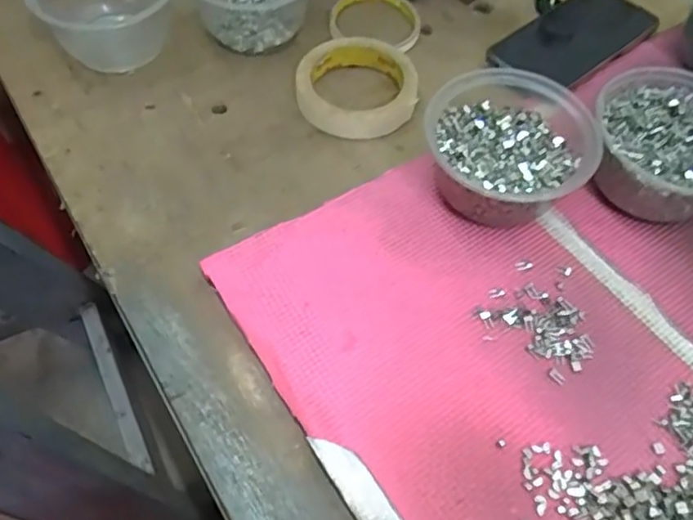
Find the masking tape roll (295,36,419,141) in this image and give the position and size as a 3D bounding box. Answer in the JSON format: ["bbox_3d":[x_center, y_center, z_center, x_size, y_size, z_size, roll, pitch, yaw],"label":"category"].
[{"bbox_3d":[0.009,-0.147,0.527,0.096,0.023,0.097,1,57,-2],"label":"masking tape roll"}]

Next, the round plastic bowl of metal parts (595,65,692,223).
[{"bbox_3d":[0.234,-0.083,0.458,0.109,0.051,0.114,1,57,-2],"label":"round plastic bowl of metal parts"}]

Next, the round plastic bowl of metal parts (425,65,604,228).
[{"bbox_3d":[0.111,-0.076,0.450,0.113,0.053,0.118,4,57,1],"label":"round plastic bowl of metal parts"}]

